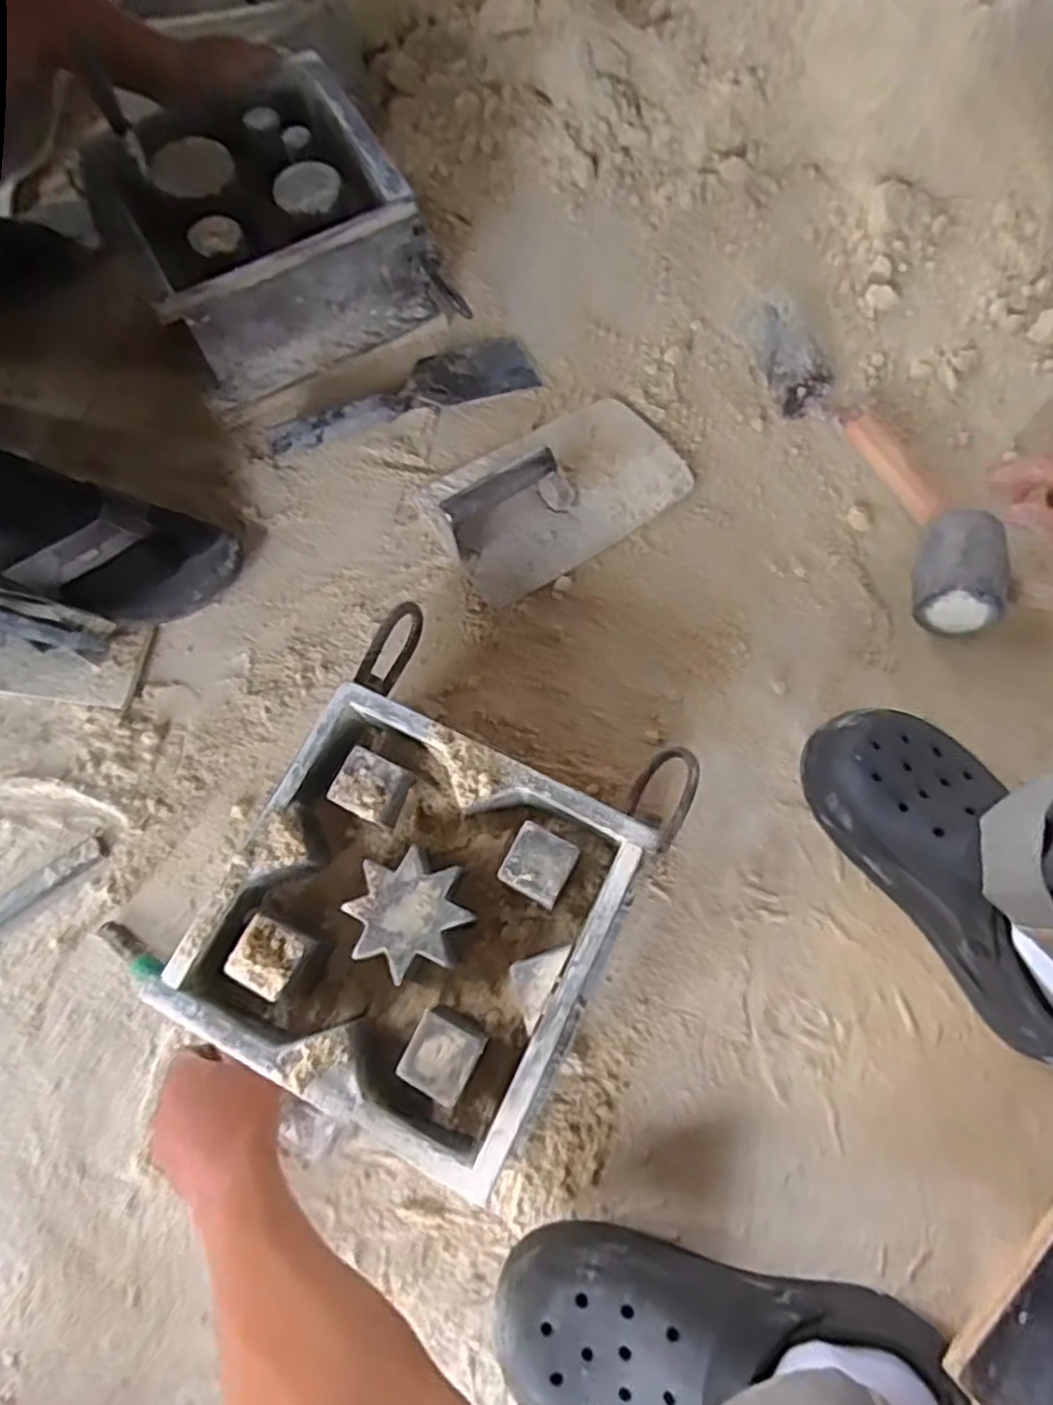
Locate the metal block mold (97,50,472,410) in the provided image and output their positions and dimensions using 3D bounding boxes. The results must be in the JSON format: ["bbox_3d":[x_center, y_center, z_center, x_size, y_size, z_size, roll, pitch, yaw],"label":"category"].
[{"bbox_3d":[-0.224,-0.439,0.688,0.247,0.129,0.255,-20,73,-4],"label":"metal block mold"}]

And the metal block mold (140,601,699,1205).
[{"bbox_3d":[-0.057,0.113,0.475,0.231,0.066,0.280,25,75,10],"label":"metal block mold"}]

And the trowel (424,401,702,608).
[{"bbox_3d":[0.027,-0.201,0.631,0.225,0.073,0.141,-32,74,-7],"label":"trowel"}]

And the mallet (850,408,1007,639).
[{"bbox_3d":[0.356,-0.163,0.644,0.089,0.068,0.218,-10,73,-1],"label":"mallet"}]

